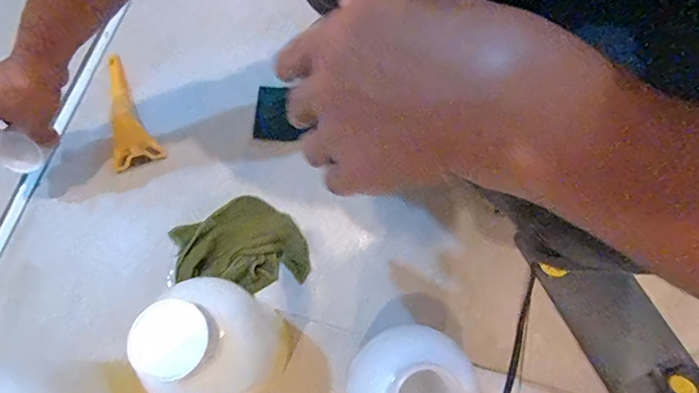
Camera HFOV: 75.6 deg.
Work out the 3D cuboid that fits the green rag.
[{"bbox_3d":[-0.122,0.053,0.496,0.139,0.035,0.111,-12,71,-5],"label":"green rag"}]

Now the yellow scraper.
[{"bbox_3d":[-0.271,-0.107,0.557,0.053,0.014,0.149,-16,72,-6],"label":"yellow scraper"}]

